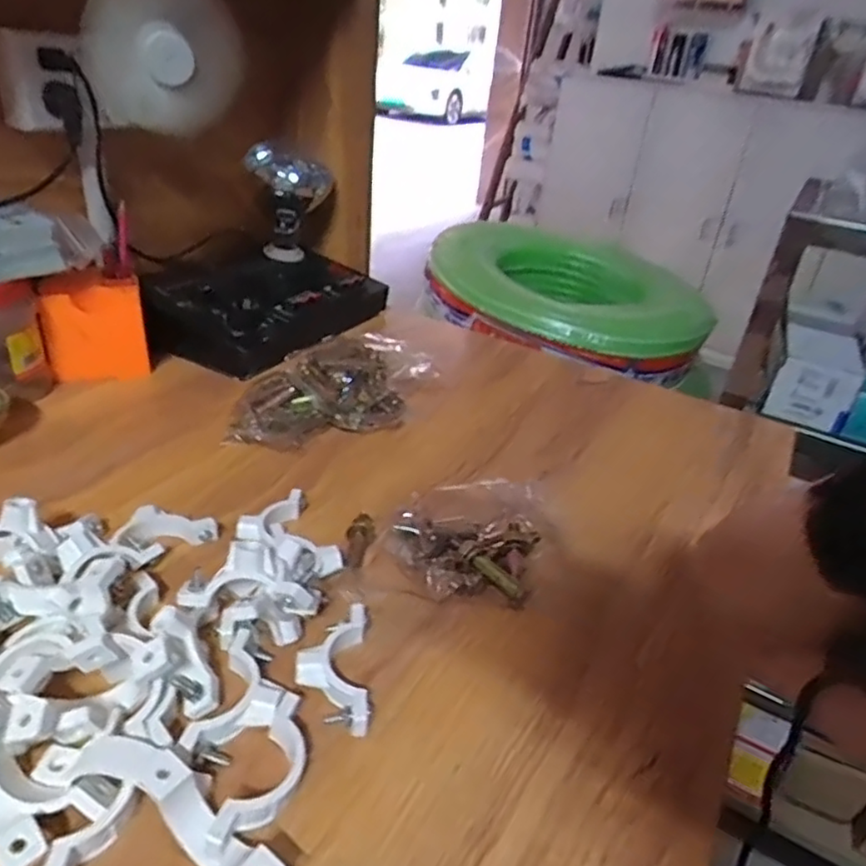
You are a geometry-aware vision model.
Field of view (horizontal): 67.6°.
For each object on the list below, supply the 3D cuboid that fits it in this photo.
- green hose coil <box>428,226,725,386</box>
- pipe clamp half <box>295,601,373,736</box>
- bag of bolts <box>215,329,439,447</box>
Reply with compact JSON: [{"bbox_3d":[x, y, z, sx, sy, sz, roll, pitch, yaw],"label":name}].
[{"bbox_3d":[0.241,-0.243,1.160,0.479,0.119,0.432,18,33,17],"label":"green hose coil"},{"bbox_3d":[-0.062,0.146,0.403,0.043,0.016,0.090,1,31,-10],"label":"pipe clamp half"},{"bbox_3d":[-0.099,-0.046,0.671,0.229,0.071,0.098,-15,37,-32],"label":"bag of bolts"}]

